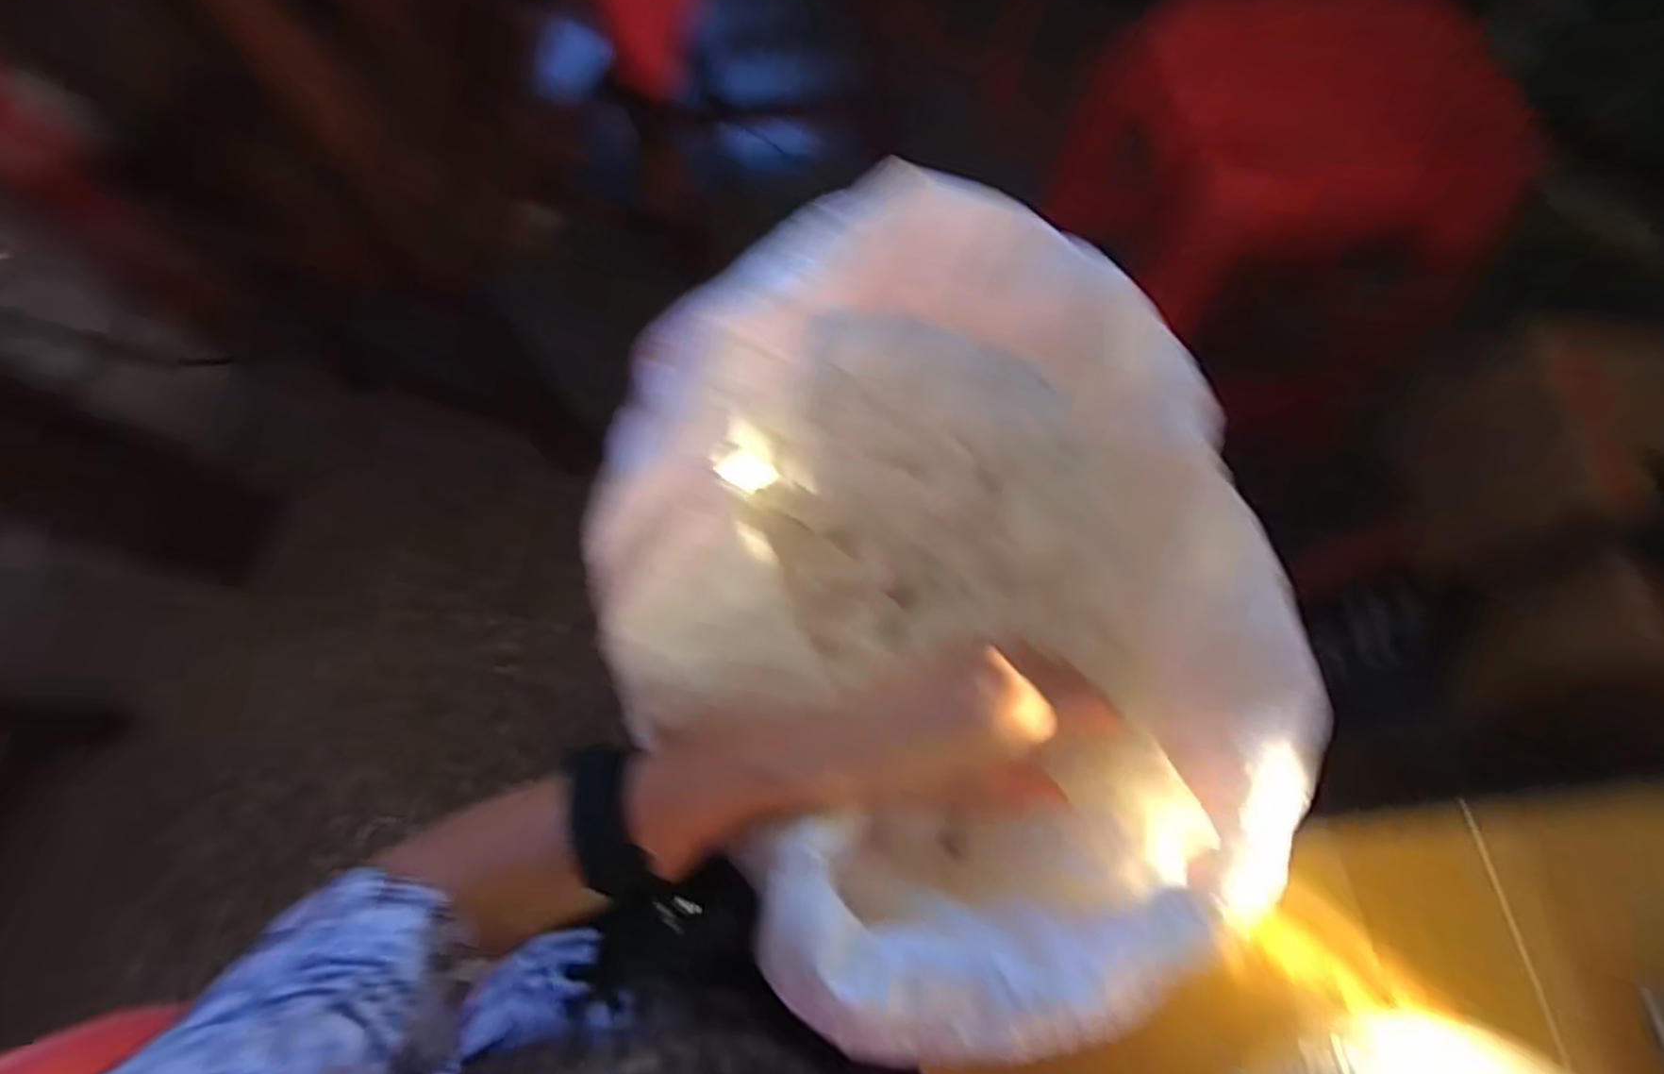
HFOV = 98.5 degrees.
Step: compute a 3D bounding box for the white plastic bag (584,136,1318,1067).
[{"bbox_3d":[0.041,0.032,0.349,0.267,0.198,0.332,-33,75,-12],"label":"white plastic bag"}]

